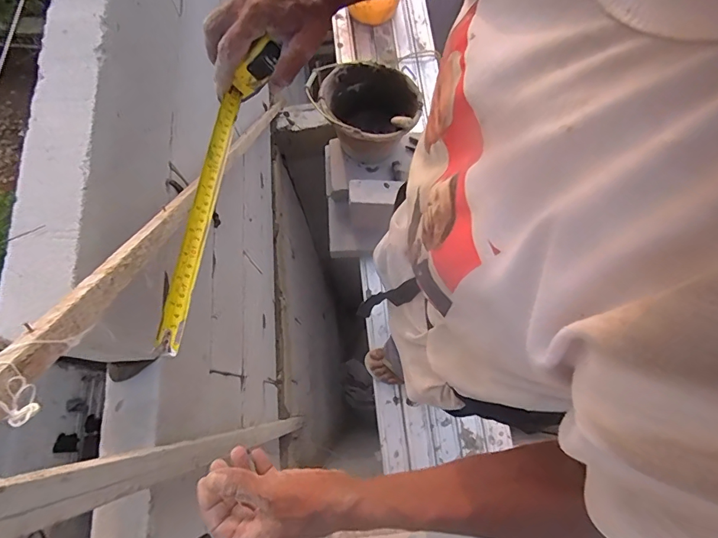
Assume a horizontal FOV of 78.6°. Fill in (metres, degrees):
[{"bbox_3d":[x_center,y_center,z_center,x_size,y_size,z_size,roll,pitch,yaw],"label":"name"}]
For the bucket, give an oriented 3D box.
[{"bbox_3d":[0.035,-0.459,1.336,0.270,0.209,0.264,-17,74,-3],"label":"bucket"}]

